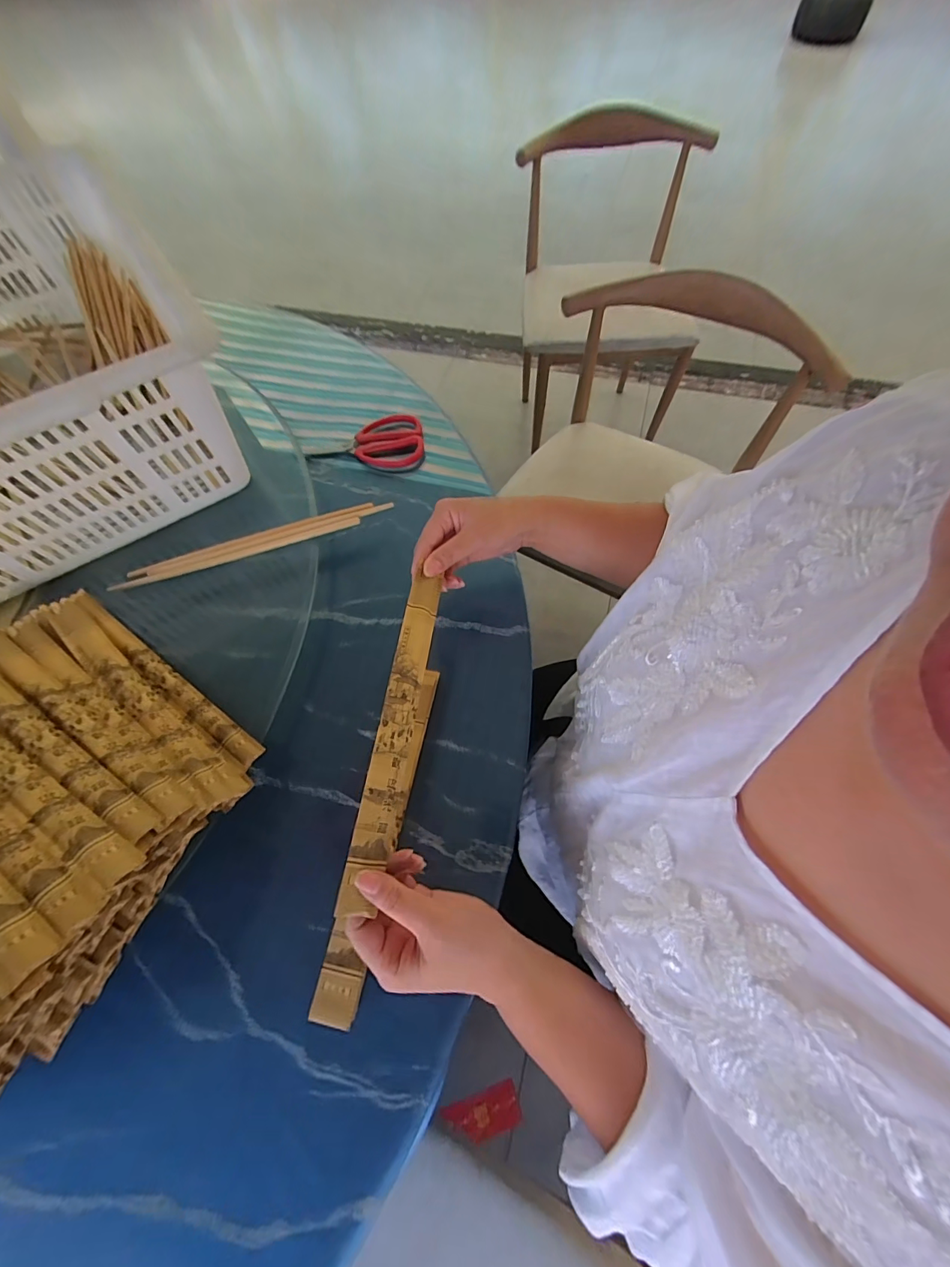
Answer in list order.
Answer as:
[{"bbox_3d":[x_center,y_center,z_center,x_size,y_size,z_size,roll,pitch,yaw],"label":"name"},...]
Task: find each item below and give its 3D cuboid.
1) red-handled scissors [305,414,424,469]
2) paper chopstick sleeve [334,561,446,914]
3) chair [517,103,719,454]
[{"bbox_3d":[-0.138,-0.245,0.566,0.143,0.016,0.075,-4,64,1],"label":"red-handled scissors"},{"bbox_3d":[-0.057,0.064,0.328,0.027,0.005,0.242,19,65,-21],"label":"paper chopstick sleeve"},{"bbox_3d":[0.357,-0.919,1.278,0.487,0.676,0.505,-8,64,-1],"label":"chair"}]

